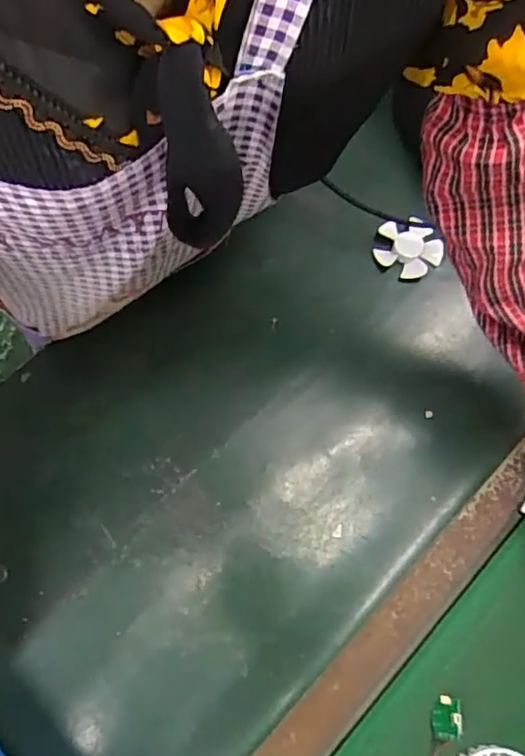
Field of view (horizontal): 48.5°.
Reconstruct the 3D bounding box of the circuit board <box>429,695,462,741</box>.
[{"bbox_3d":[0.150,0.279,0.480,0.024,0.004,0.032,-17,47,24],"label":"circuit board"}]

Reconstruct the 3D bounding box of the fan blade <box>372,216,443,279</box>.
[{"bbox_3d":[0.157,-0.142,0.640,0.064,0.023,0.070,1,67,-2],"label":"fan blade"}]

